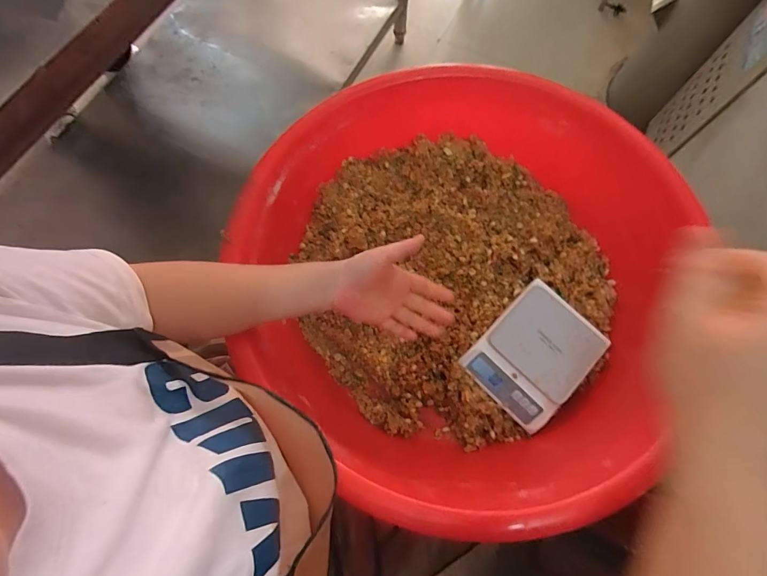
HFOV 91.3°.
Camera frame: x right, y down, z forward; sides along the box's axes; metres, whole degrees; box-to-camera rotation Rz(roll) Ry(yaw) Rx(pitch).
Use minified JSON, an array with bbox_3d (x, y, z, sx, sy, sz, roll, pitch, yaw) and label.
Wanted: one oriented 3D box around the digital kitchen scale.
[{"bbox_3d":[0.233,0.101,0.575,0.181,0.042,0.146,-43,76,-13],"label":"digital kitchen scale"}]

